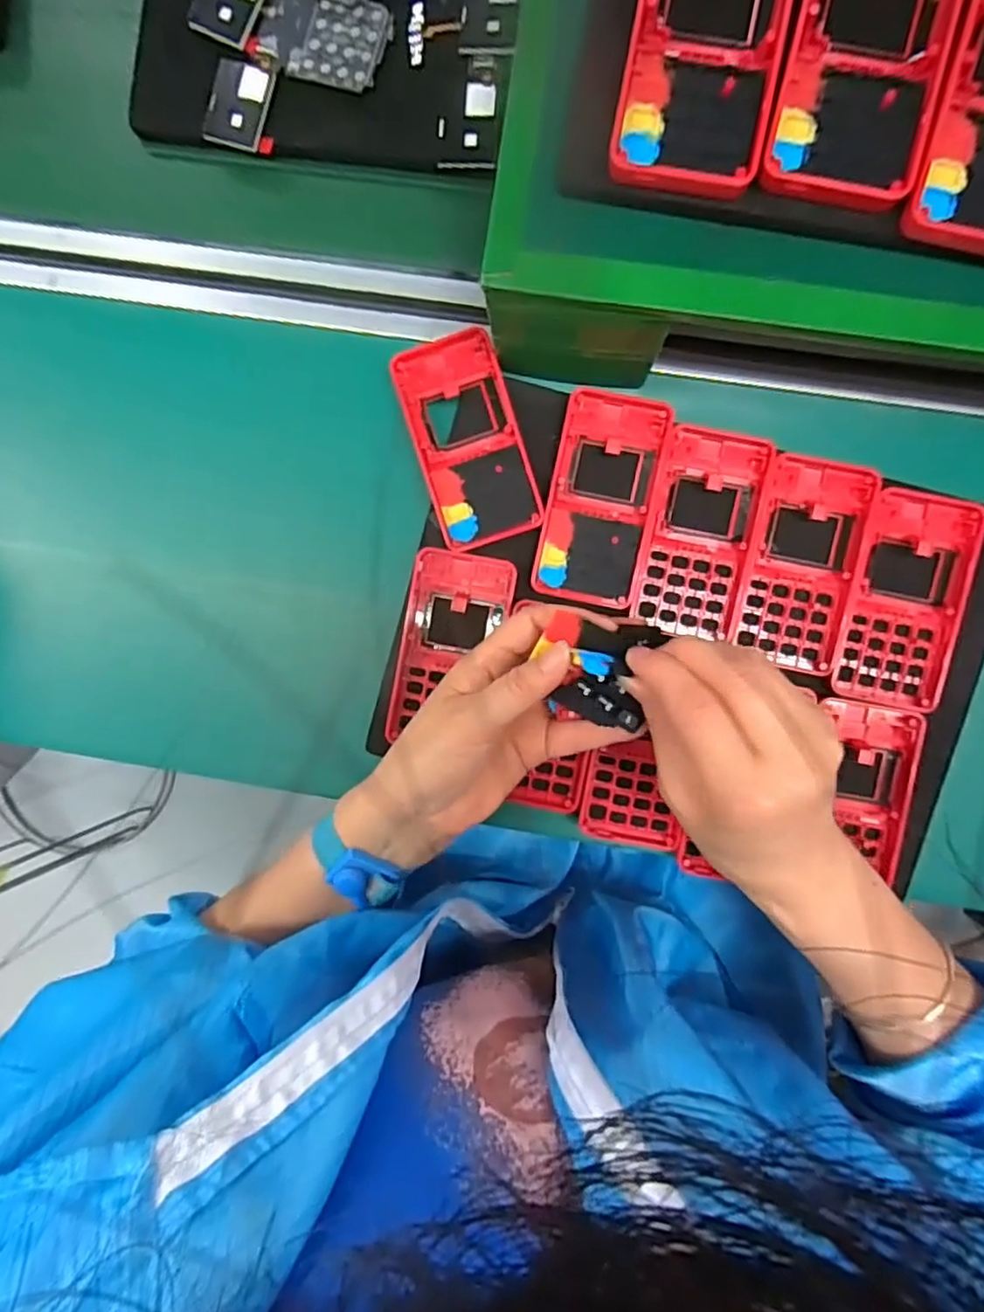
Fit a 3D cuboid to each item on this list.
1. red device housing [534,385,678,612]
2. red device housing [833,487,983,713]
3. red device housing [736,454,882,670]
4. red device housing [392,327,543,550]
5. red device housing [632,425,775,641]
[{"bbox_3d":[0.066,-0.094,0.383,0.061,0.018,0.124,12,93,4],"label":"red device housing"},{"bbox_3d":[0.242,-0.034,0.378,0.061,0.022,0.124,12,93,4],"label":"red device housing"},{"bbox_3d":[0.183,-0.055,0.377,0.060,0.012,0.120,12,93,4],"label":"red device housing"},{"bbox_3d":[-0.015,-0.131,0.383,0.062,0.006,0.125,-18,91,5],"label":"red device housing"},{"bbox_3d":[0.123,-0.073,0.379,0.059,0.013,0.119,13,93,4],"label":"red device housing"}]

